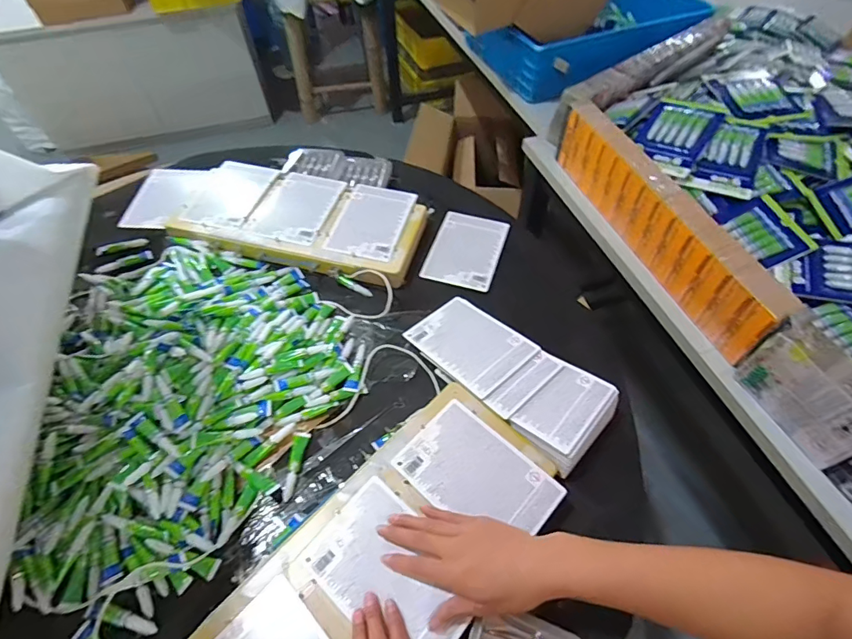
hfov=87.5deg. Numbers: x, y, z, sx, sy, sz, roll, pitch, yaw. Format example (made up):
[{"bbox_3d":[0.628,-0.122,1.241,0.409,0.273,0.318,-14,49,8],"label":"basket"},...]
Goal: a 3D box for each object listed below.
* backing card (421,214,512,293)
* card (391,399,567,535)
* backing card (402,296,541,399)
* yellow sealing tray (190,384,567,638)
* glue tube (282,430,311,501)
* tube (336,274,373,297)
[{"bbox_3d":[0.070,-0.124,0.770,0.118,0.011,0.161,15,56,12],"label":"backing card"},{"bbox_3d":[0.059,0.181,0.514,0.167,0.006,0.113,37,64,25],"label":"card"},{"bbox_3d":[0.063,0.033,0.644,0.113,0.006,0.170,-36,48,-21],"label":"backing card"},{"bbox_3d":[-0.044,0.258,0.460,0.184,0.012,0.417,37,62,25],"label":"yellow sealing tray"},{"bbox_3d":[-0.161,0.180,0.551,0.019,0.013,0.081,2,54,3],"label":"glue tube"},{"bbox_3d":[-0.114,-0.054,0.718,0.063,0.010,0.011,29,58,4],"label":"tube"}]

